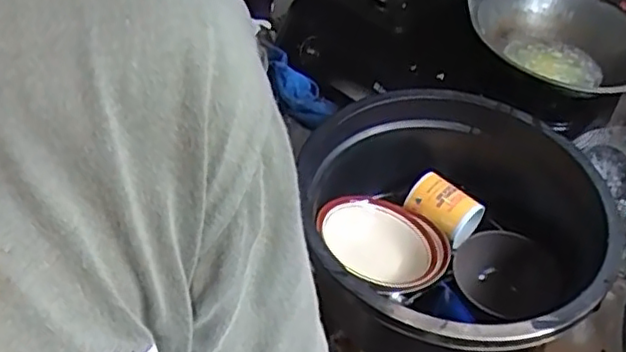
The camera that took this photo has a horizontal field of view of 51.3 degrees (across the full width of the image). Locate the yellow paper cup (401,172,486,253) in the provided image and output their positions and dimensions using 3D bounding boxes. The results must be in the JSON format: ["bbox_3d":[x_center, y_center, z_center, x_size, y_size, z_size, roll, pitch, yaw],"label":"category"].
[{"bbox_3d":[0.200,0.054,1.009,0.105,0.070,0.081,32,50,24],"label":"yellow paper cup"}]

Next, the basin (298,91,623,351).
[{"bbox_3d":[0.183,0.098,0.908,0.384,0.204,0.414,16,45,9],"label":"basin"}]

